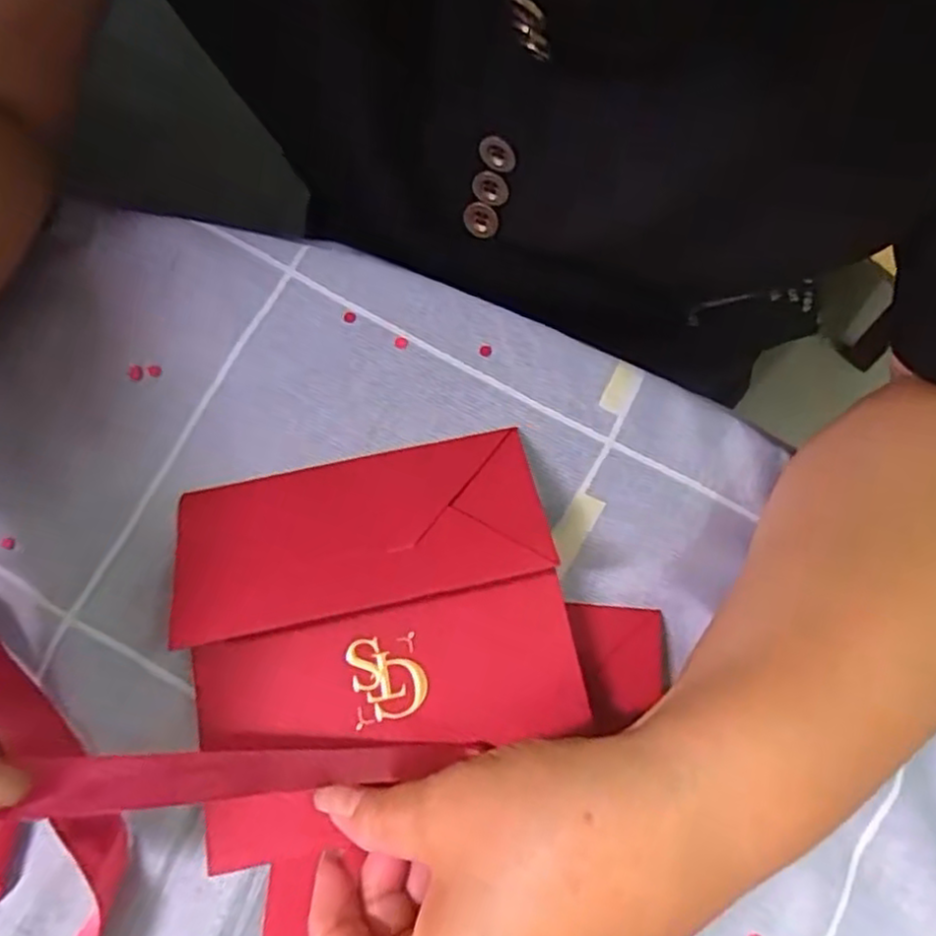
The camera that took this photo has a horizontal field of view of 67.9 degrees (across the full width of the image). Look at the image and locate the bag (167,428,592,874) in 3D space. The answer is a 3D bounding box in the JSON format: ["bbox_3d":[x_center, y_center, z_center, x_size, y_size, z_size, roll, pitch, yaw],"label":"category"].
[{"bbox_3d":[-0.034,0.059,0.258,0.136,0.027,0.132,-12,80,-4],"label":"bag"}]

